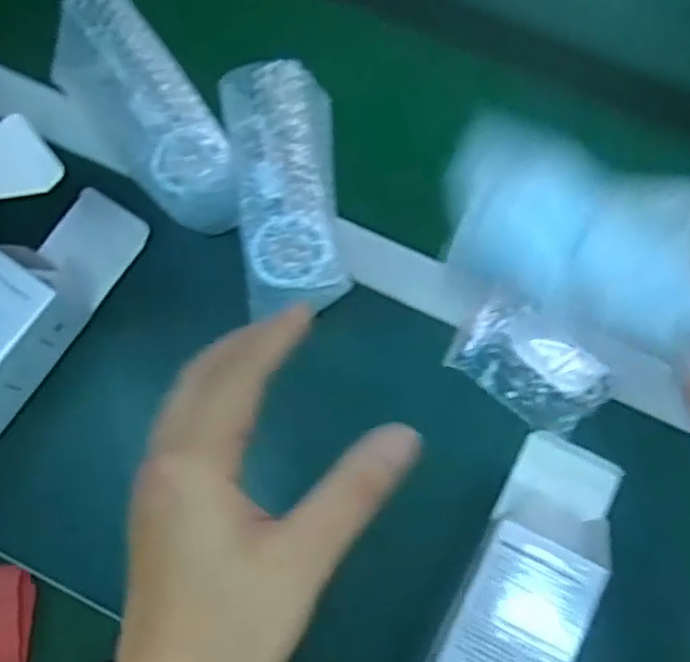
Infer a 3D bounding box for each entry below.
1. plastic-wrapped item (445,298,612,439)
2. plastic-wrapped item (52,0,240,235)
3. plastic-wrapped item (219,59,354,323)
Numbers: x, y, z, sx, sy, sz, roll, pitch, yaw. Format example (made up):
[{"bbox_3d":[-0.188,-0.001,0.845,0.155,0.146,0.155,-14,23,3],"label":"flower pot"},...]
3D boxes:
[{"bbox_3d":[0.139,0.025,0.555,0.110,0.011,0.072,36,79,10],"label":"plastic-wrapped item"},{"bbox_3d":[-0.150,-0.166,0.574,0.080,0.052,0.205,-35,77,-8],"label":"plastic-wrapped item"},{"bbox_3d":[-0.042,-0.109,0.562,0.079,0.052,0.199,-9,75,-2],"label":"plastic-wrapped item"}]

